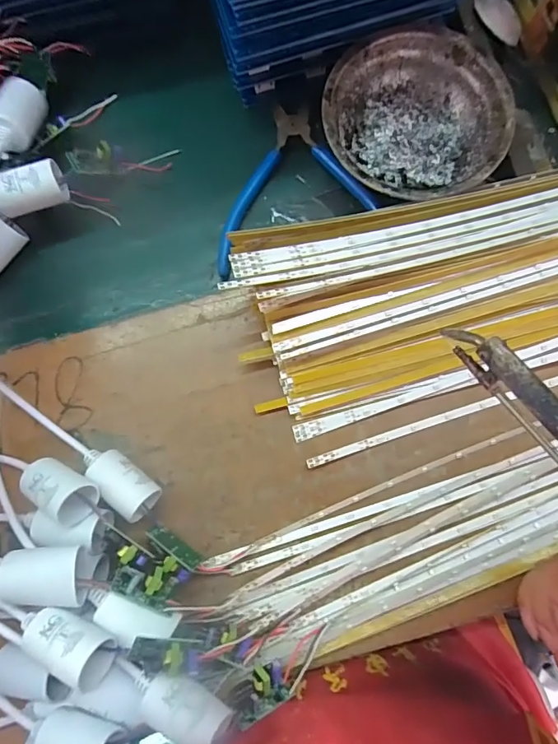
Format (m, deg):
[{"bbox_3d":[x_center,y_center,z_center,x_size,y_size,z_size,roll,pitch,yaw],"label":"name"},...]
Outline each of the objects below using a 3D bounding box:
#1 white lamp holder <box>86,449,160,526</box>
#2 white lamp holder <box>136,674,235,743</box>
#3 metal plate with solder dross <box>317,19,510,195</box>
[{"bbox_3d":[-0.100,0.073,0.306,0.047,0.032,0.025,42,85,7],"label":"white lamp holder"},{"bbox_3d":[-0.050,0.176,0.241,0.049,0.021,0.027,20,84,17],"label":"white lamp holder"},{"bbox_3d":[0.095,-0.176,0.330,0.123,0.030,0.121,0,82,2],"label":"metal plate with solder dross"}]

